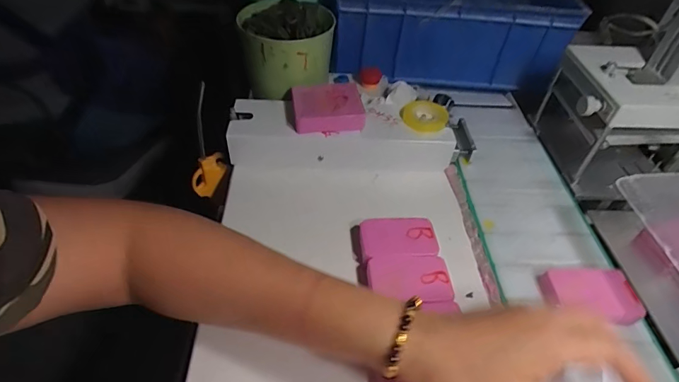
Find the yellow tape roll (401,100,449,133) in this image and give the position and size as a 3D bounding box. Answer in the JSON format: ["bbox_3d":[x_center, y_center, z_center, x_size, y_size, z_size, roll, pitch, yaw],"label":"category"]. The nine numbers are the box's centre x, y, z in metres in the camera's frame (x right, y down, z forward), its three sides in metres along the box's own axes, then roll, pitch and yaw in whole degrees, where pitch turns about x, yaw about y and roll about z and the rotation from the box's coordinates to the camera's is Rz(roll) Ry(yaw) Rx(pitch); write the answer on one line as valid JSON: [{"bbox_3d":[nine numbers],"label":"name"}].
[{"bbox_3d":[0.101,-0.088,0.488,0.050,0.012,0.050,2,45,-2],"label":"yellow tape roll"}]

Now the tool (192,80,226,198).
[{"bbox_3d":[-0.160,-0.056,0.489,0.039,0.133,0.020,-5,17,-9],"label":"tool"}]

